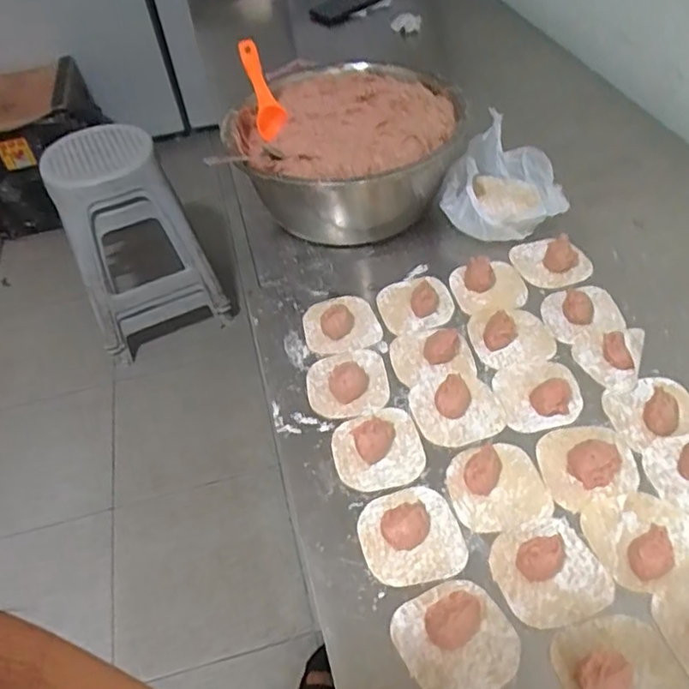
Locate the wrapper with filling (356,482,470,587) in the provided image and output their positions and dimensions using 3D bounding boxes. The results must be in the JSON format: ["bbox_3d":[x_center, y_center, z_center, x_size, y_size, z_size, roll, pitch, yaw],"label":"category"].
[{"bbox_3d":[0.053,0.148,0.489,0.078,0.019,0.078,-13,48,-6],"label":"wrapper with filling"}]

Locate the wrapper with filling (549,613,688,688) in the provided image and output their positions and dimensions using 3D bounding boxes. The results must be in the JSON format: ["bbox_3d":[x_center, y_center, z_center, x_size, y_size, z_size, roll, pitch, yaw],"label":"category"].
[{"bbox_3d":[0.185,0.215,0.406,0.078,0.022,0.074,-21,49,-13],"label":"wrapper with filling"}]

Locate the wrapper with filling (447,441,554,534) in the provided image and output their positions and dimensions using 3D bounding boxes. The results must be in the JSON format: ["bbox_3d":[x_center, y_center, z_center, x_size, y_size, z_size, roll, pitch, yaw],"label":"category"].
[{"bbox_3d":[0.127,0.114,0.510,0.077,0.023,0.075,-3,48,3],"label":"wrapper with filling"}]

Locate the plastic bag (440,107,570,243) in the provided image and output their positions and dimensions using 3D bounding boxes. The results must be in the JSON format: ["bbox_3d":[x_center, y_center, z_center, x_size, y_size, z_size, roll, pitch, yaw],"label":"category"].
[{"bbox_3d":[0.199,-0.184,0.736,0.131,0.078,0.154,20,52,22],"label":"plastic bag"}]

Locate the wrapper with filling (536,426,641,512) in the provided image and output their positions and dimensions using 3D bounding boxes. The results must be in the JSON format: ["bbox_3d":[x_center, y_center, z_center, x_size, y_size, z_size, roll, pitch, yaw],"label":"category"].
[{"bbox_3d":[0.204,0.095,0.517,0.079,0.019,0.071,-16,48,-9],"label":"wrapper with filling"}]

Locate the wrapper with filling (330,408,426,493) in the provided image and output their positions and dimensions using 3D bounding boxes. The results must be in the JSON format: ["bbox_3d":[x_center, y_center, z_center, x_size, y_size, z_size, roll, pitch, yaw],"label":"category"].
[{"bbox_3d":[0.029,0.087,0.541,0.078,0.022,0.076,-15,48,-9],"label":"wrapper with filling"}]

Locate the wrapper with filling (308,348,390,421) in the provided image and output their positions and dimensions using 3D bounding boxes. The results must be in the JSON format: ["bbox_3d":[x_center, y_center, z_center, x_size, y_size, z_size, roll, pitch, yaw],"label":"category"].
[{"bbox_3d":[0.003,0.032,0.593,0.077,0.024,0.078,-9,48,-3],"label":"wrapper with filling"}]

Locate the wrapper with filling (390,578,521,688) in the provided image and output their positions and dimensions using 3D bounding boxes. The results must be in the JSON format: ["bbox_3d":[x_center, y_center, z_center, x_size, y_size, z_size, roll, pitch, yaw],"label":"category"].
[{"bbox_3d":[0.079,0.203,0.429,0.077,0.024,0.077,-26,51,-18],"label":"wrapper with filling"}]

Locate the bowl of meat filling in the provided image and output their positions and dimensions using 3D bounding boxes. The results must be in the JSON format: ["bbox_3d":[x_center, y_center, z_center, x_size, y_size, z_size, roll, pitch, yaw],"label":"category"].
[{"bbox_3d":[0.005,-0.226,0.761,0.264,0.132,0.242,-14,48,-8],"label":"bowl of meat filling"}]

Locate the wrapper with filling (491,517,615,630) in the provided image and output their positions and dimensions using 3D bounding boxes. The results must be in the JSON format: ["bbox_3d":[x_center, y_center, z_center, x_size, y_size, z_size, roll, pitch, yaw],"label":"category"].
[{"bbox_3d":[0.152,0.164,0.456,0.076,0.026,0.076,-3,48,3],"label":"wrapper with filling"}]

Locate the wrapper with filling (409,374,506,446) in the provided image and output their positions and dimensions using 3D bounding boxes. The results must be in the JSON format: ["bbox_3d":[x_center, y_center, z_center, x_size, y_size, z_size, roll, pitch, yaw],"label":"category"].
[{"bbox_3d":[0.103,0.056,0.564,0.077,0.016,0.072,-10,48,-4],"label":"wrapper with filling"}]

